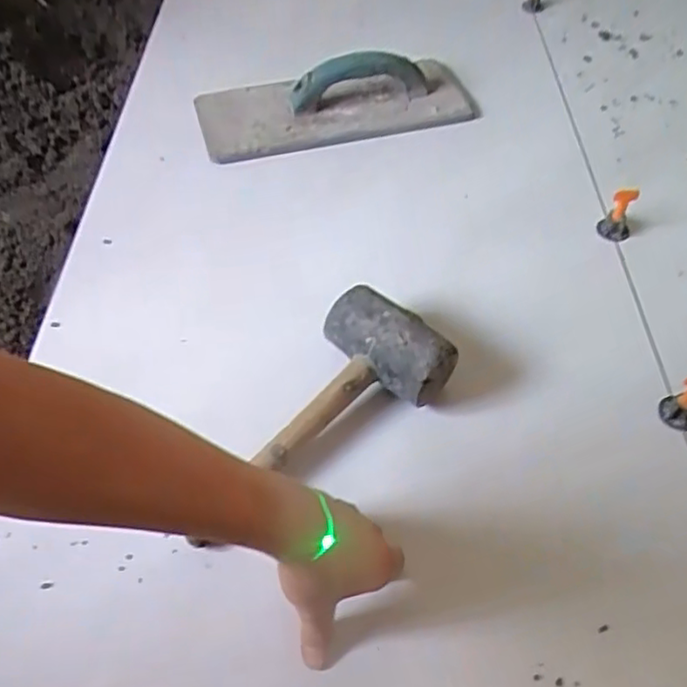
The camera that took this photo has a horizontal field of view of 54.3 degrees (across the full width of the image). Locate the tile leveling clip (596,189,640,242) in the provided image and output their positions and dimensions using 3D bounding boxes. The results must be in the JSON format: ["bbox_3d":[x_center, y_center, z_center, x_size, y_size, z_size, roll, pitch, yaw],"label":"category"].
[{"bbox_3d":[0.294,-0.139,0.710,0.031,0.050,0.033,24,56,18],"label":"tile leveling clip"}]

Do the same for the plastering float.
[{"bbox_3d":[-0.005,-0.303,0.805,0.338,0.073,0.108,-13,53,-9],"label":"plastering float"}]

